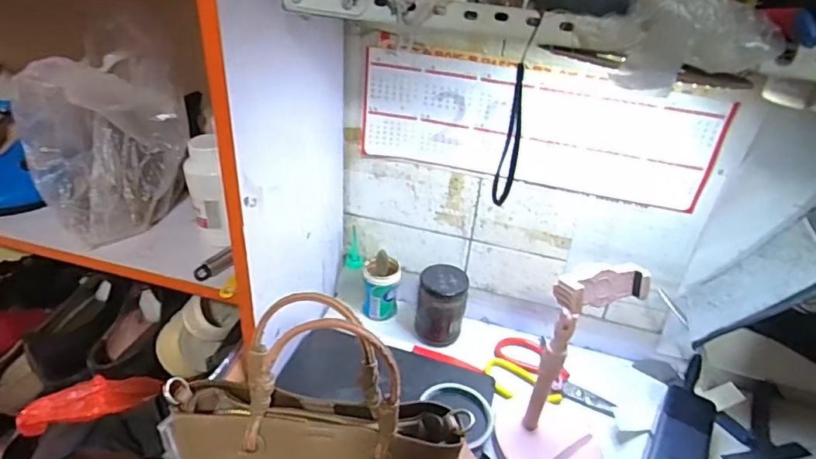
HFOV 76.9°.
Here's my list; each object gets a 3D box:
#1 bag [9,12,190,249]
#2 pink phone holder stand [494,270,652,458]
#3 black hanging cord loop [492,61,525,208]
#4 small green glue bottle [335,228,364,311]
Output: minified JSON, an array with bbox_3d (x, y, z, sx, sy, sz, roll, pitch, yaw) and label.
[{"bbox_3d":[-0.355,-0.116,0.596,0.167,0.192,0.142,29,39,33],"label":"bag"},{"bbox_3d":[0.169,0.135,0.519,0.115,0.255,0.136,19,34,21],"label":"pink phone holder stand"},{"bbox_3d":[0.086,-0.075,0.425,0.017,0.113,0.013,11,32,9],"label":"black hanging cord loop"},{"bbox_3d":[-0.086,0.061,0.768,0.040,0.101,0.057,0,32,-8],"label":"small green glue bottle"}]

